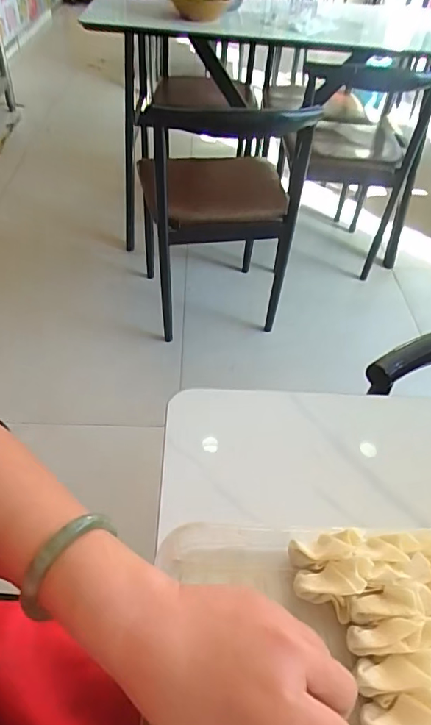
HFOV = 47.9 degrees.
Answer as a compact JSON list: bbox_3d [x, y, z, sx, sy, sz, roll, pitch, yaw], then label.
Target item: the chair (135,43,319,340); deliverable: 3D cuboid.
[{"bbox_3d":[0.009,-0.456,1.376,0.415,0.636,0.412,-4,47,-9],"label":"chair"}]

